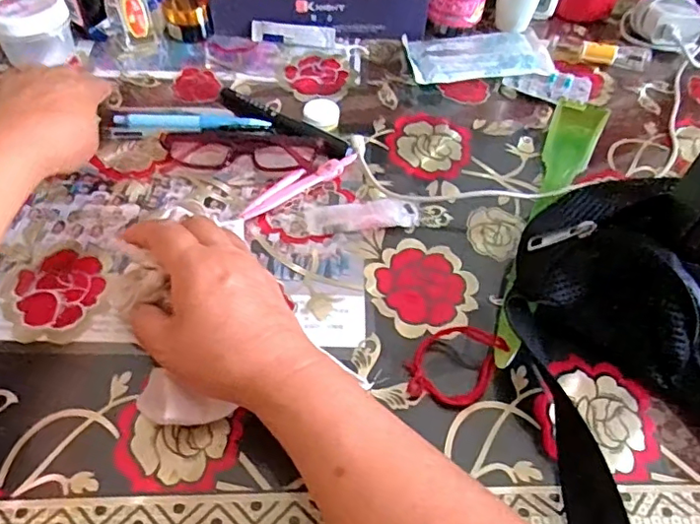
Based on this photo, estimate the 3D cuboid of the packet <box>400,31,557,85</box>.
[{"bbox_3d":[0.124,-0.201,0.549,0.136,0.015,0.074,-8,54,-9],"label":"packet"}]

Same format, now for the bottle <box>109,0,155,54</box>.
[{"bbox_3d":[-0.205,-0.240,0.523,0.034,0.083,0.028,-17,56,-15],"label":"bottle"}]

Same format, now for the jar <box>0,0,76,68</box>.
[{"bbox_3d":[-0.290,-0.212,0.510,0.055,0.049,0.065,31,58,19],"label":"jar"}]

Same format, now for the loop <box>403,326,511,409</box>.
[{"bbox_3d":[0.063,0.064,0.347,0.048,0.017,0.055,28,57,17],"label":"loop"}]

